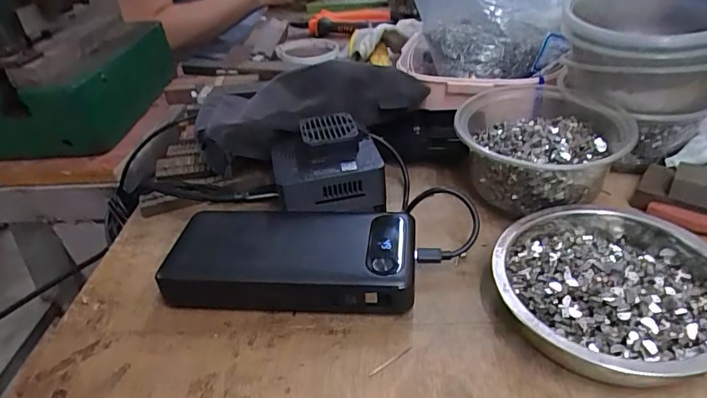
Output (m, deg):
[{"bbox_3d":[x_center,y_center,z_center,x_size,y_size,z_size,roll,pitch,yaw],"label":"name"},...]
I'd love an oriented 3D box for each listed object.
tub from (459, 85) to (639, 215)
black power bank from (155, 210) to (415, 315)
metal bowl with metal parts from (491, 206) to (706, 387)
[{"bbox_3d":[0.133,-0.037,0.360,0.113,0.052,0.115,-3,35,2],"label":"tub"},{"bbox_3d":[-0.039,0.036,0.319,0.152,0.025,0.073,0,36,8],"label":"black power bank"},{"bbox_3d":[0.144,0.045,0.274,0.120,0.032,0.124,-3,35,2],"label":"metal bowl with metal parts"}]

